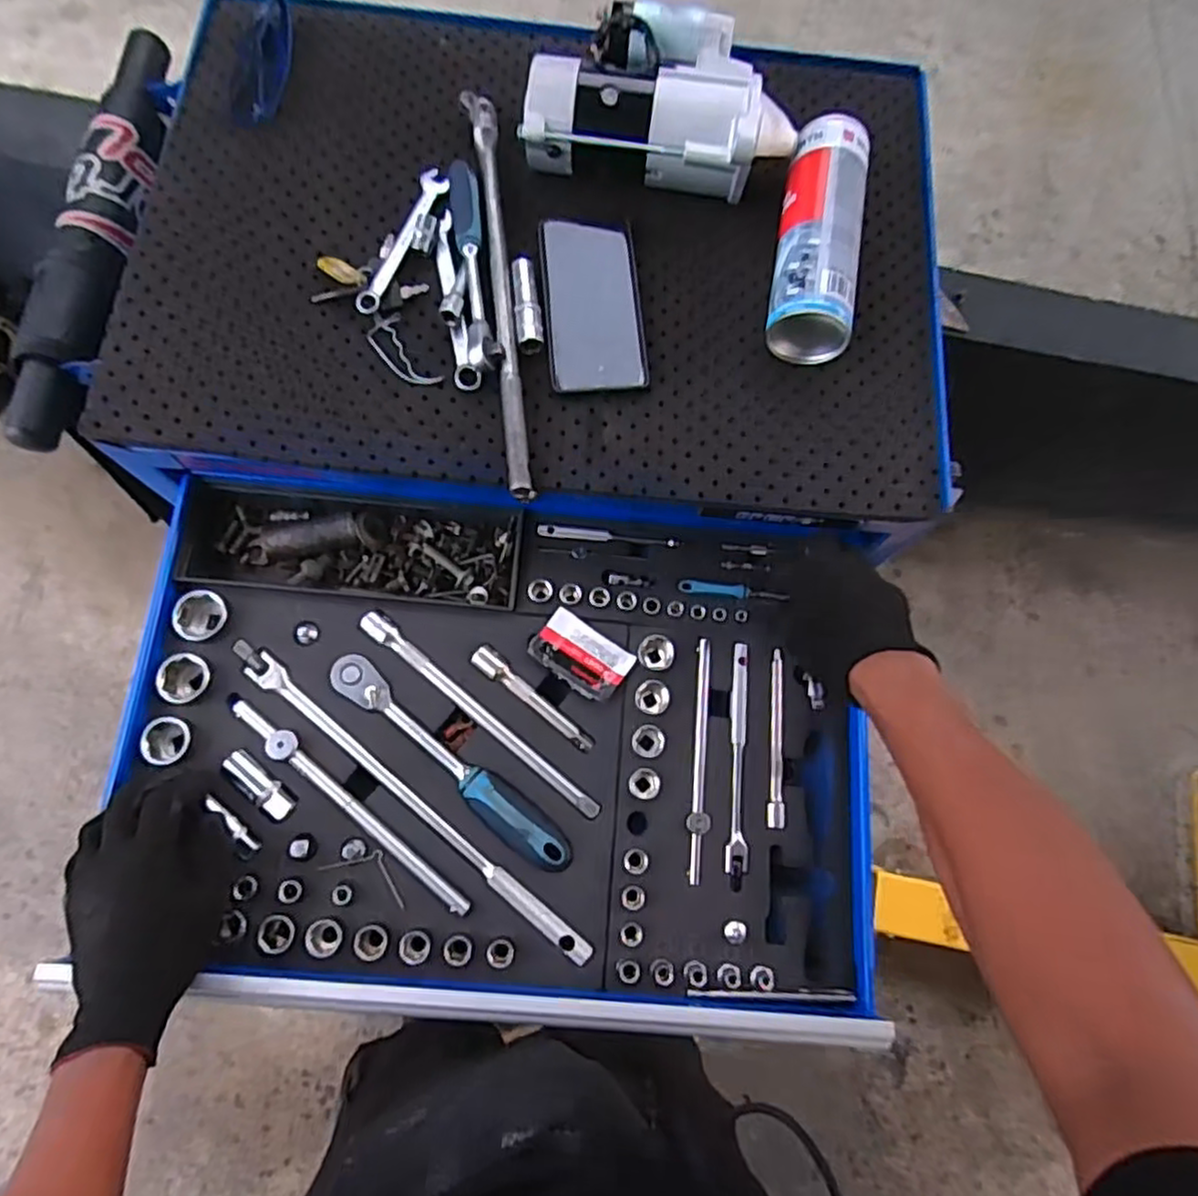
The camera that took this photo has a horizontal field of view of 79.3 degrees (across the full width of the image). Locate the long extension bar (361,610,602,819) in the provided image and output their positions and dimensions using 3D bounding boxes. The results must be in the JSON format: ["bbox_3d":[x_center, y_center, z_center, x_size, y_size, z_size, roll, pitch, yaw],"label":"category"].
[{"bbox_3d":[-0.100,0.095,0.597,0.252,0.015,0.018,39,74,10],"label":"long extension bar"}]

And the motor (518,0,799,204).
[{"bbox_3d":[0.052,-0.411,0.613,0.228,0.087,0.135,14,77,0],"label":"motor"}]

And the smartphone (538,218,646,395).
[{"bbox_3d":[-0.006,-0.248,0.606,0.078,0.012,0.162,-5,79,-4],"label":"smartphone"}]

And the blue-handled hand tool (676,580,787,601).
[{"bbox_3d":[0.114,-0.008,0.631,0.088,0.008,0.013,5,71,-1],"label":"blue-handled hand tool"}]

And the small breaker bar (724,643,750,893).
[{"bbox_3d":[0.117,0.135,0.597,0.018,0.012,0.195,5,71,-1],"label":"small breaker bar"}]

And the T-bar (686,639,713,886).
[{"bbox_3d":[0.085,0.131,0.596,0.016,0.012,0.194,5,71,-1],"label":"T-bar"}]

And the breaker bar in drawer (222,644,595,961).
[{"bbox_3d":[-0.154,0.159,0.575,0.372,0.018,0.022,40,79,5],"label":"breaker bar in drawer"}]

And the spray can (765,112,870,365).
[{"bbox_3d":[0.183,-0.297,0.601,0.068,0.059,0.218,11,78,-1],"label":"spray can"}]

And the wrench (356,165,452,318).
[{"bbox_3d":[-0.162,-0.307,0.613,0.032,0.011,0.163,17,78,0],"label":"wrench"}]

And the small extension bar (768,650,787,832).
[{"bbox_3d":[0.150,0.117,0.605,0.013,0.012,0.143,5,71,-1],"label":"small extension bar"}]

